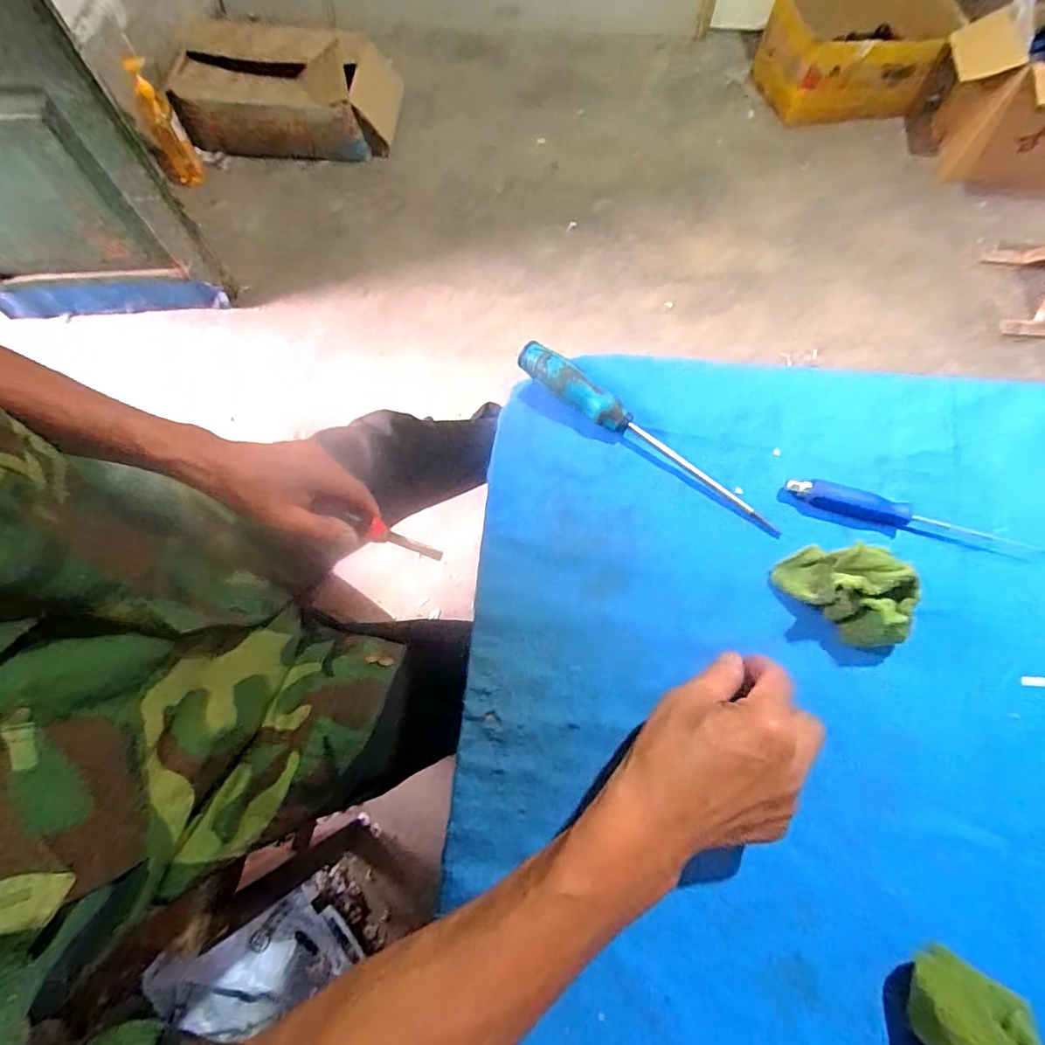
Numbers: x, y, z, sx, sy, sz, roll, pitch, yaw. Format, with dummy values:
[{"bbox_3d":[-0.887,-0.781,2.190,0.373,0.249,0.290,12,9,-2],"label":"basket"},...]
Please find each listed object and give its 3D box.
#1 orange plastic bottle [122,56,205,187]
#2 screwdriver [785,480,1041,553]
[{"bbox_3d":[-0.922,-1.014,1.342,0.086,0.239,0.092,-28,72,-10],"label":"orange plastic bottle"},{"bbox_3d":[0.302,-0.003,0.406,0.189,0.021,0.020,15,68,8],"label":"screwdriver"}]

